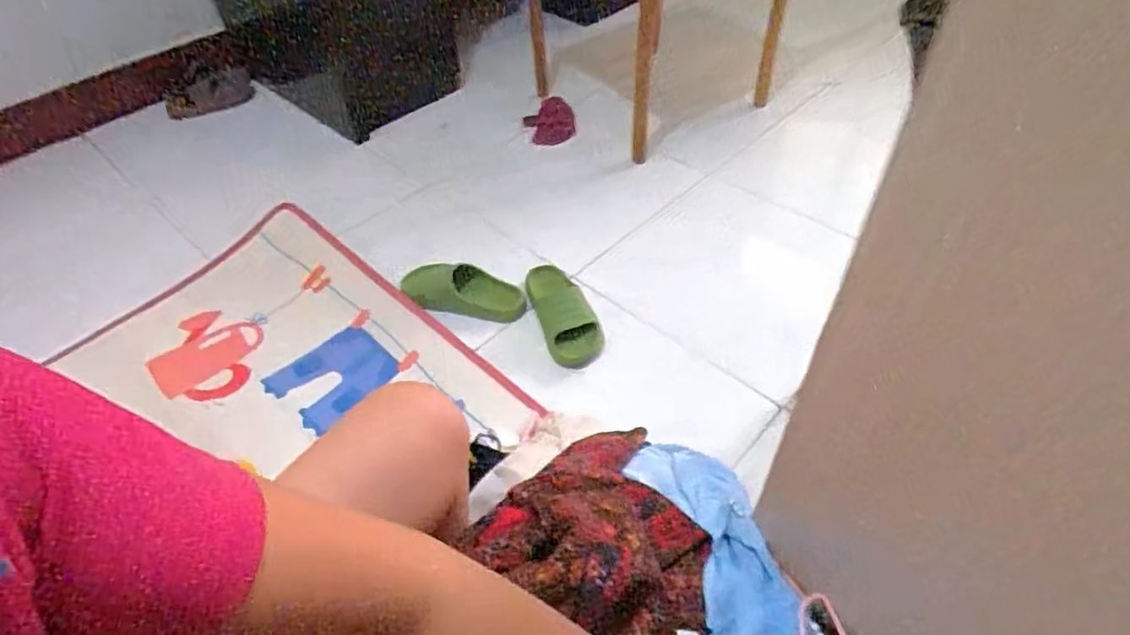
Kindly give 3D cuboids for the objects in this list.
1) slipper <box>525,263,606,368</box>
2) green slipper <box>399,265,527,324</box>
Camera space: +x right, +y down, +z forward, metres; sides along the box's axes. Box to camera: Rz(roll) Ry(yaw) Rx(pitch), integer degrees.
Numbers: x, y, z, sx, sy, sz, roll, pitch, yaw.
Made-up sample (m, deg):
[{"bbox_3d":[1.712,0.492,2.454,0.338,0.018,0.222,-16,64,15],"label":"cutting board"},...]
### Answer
[{"bbox_3d":[-0.008,-0.004,1.181,0.094,0.083,0.229,-19,50,-14],"label":"slipper"},{"bbox_3d":[-0.200,-0.053,1.225,0.256,0.075,0.082,8,48,10],"label":"green slipper"}]

